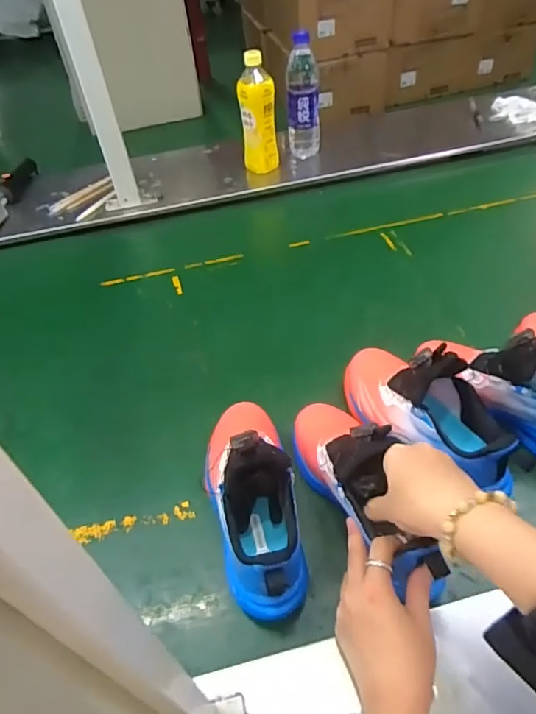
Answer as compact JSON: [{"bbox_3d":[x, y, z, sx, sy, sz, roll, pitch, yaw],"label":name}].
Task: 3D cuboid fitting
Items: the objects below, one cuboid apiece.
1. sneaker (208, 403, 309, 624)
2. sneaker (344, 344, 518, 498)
[{"bbox_3d":[-0.014,0.129,0.501,0.094,0.131,0.223,-14,45,-5],"label":"sneaker"},{"bbox_3d":[0.173,0.046,0.550,0.081,0.131,0.219,-30,50,-19],"label":"sneaker"}]

